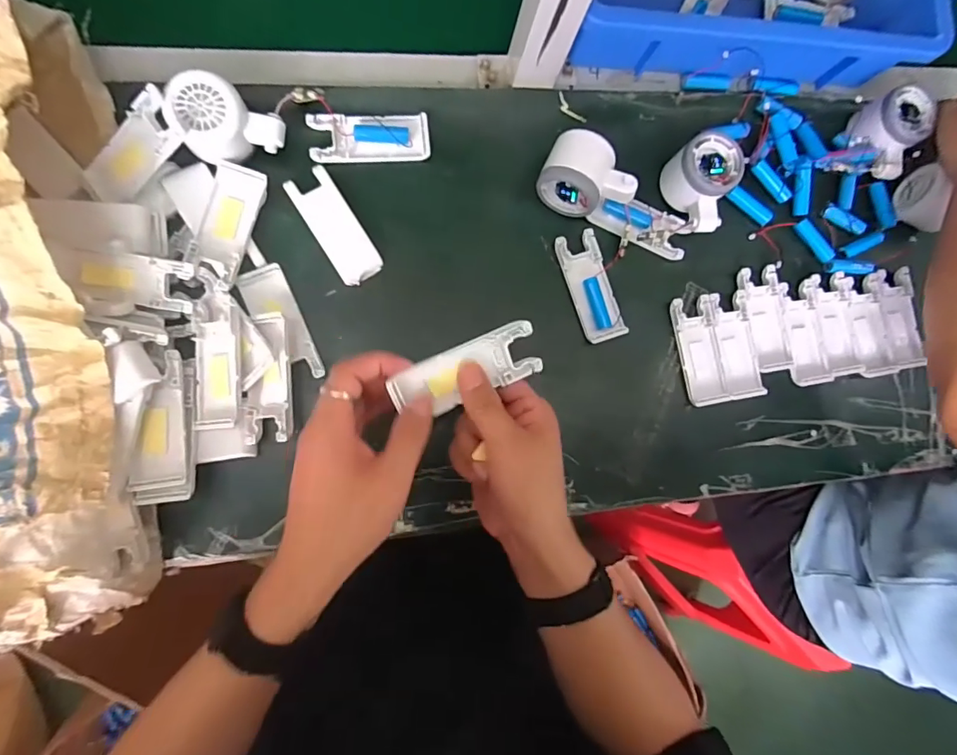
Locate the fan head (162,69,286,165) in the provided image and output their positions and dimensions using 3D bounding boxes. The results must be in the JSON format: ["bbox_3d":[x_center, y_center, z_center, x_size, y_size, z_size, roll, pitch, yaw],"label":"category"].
[{"bbox_3d":[-0.203,-0.206,0.385,0.081,0.046,0.057,-15,88,-9],"label":"fan head"}]

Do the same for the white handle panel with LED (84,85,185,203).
[{"bbox_3d":[-0.269,-0.175,0.372,0.095,0.012,0.040,-33,91,21],"label":"white handle panel with LED"}]

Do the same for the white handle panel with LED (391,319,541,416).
[{"bbox_3d":[-0.007,-0.004,0.325,0.100,0.011,0.041,-24,108,-11],"label":"white handle panel with LED"}]

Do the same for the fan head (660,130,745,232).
[{"bbox_3d":[0.217,-0.182,0.455,0.055,0.049,0.079,-23,89,-9],"label":"fan head"}]

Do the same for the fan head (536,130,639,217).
[{"bbox_3d":[0.098,-0.180,0.435,0.080,0.051,0.057,28,82,-5],"label":"fan head"}]

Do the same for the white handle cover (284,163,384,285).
[{"bbox_3d":[-0.124,-0.131,0.413,0.039,0.006,0.100,-34,91,-9],"label":"white handle cover"}]

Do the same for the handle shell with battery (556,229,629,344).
[{"bbox_3d":[0.105,-0.085,0.450,0.039,0.015,0.102,-18,88,-9],"label":"handle shell with battery"}]

